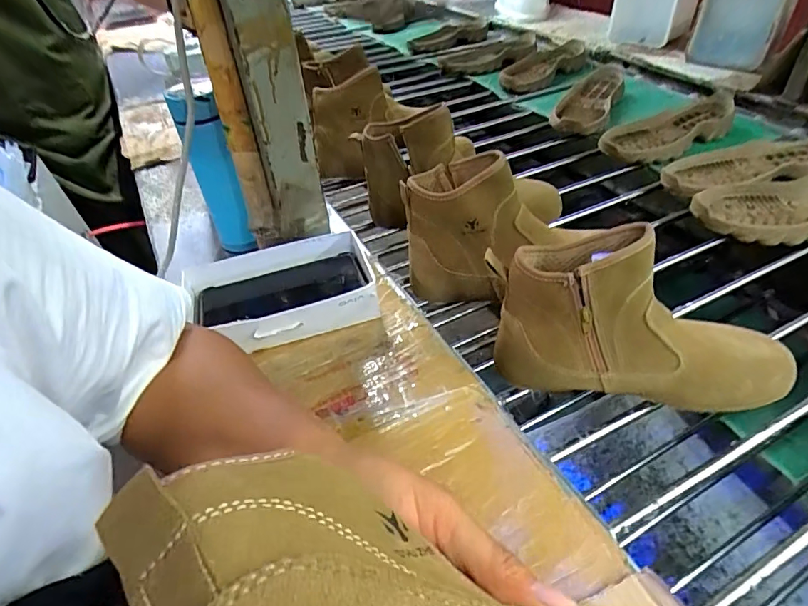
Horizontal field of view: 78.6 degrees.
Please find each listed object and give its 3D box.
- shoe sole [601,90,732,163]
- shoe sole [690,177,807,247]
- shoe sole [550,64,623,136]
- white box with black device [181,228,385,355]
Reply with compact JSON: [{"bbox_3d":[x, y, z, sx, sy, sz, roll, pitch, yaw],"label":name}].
[{"bbox_3d":[0.438,-0.288,0.798,0.249,0.033,0.087,-22,46,-18],"label":"shoe sole"},{"bbox_3d":[0.512,-0.126,0.636,0.274,0.037,0.107,-8,43,-4],"label":"shoe sole"},{"bbox_3d":[0.342,-0.378,0.907,0.094,0.044,0.275,18,48,22],"label":"shoe sole"},{"bbox_3d":[-0.124,-0.006,0.502,0.180,0.053,0.107,-14,44,-11],"label":"white box with black device"}]

